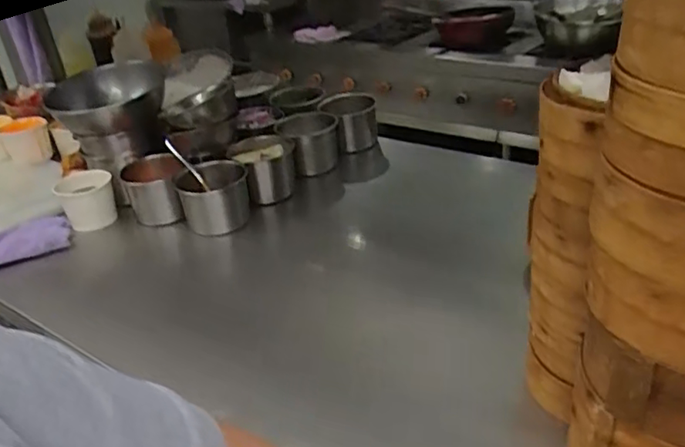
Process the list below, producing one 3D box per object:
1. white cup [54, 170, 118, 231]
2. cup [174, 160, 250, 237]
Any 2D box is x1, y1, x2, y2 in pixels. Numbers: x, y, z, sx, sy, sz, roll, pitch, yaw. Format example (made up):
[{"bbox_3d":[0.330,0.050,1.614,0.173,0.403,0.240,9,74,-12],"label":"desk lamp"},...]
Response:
[{"bbox_3d":[-0.445,-0.044,1.067,0.087,0.082,0.083,-5,29,3],"label":"white cup"},{"bbox_3d":[-0.214,-0.043,1.015,0.113,0.086,0.113,-5,29,3],"label":"cup"}]

